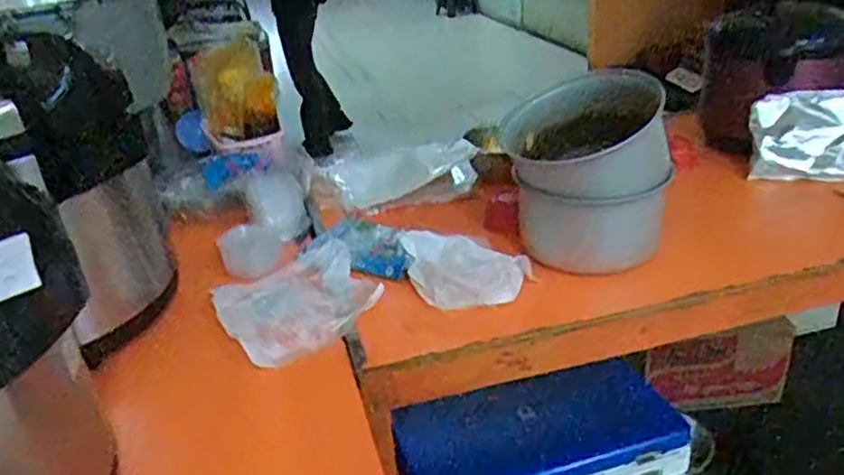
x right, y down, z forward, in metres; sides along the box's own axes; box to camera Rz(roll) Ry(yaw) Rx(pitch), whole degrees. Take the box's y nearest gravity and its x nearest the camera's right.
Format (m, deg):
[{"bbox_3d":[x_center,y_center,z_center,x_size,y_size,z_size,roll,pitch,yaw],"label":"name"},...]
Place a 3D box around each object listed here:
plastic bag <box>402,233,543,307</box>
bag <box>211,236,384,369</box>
[{"bbox_3d":[0.056,0.044,1.032,0.195,0.060,0.117,8,30,26],"label":"plastic bag"},{"bbox_3d":[-0.178,0.091,1.017,0.216,0.036,0.218,-17,29,-22],"label":"bag"}]

